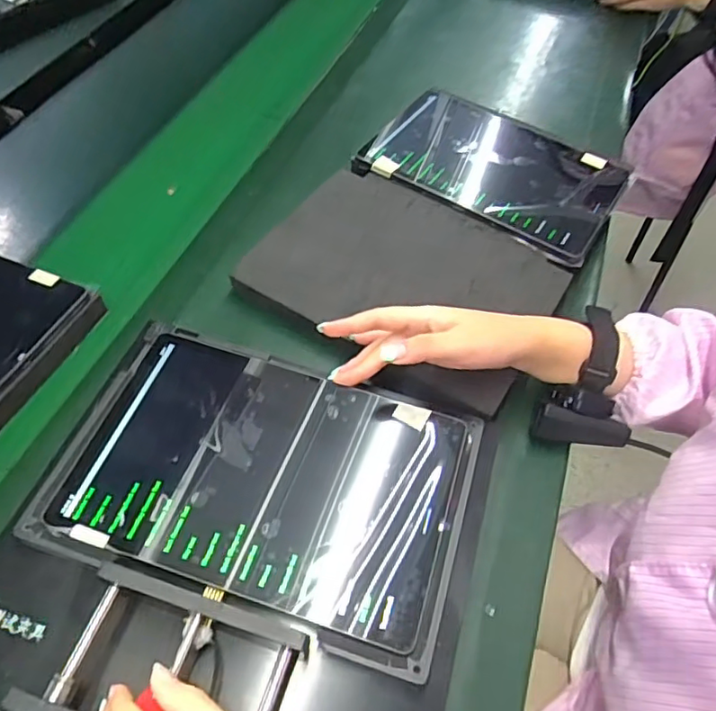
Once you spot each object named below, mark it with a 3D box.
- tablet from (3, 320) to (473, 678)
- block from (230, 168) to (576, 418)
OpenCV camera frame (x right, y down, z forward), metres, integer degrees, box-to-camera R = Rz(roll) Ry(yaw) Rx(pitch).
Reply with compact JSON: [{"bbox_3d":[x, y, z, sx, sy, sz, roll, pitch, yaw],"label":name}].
[{"bbox_3d":[-0.066,0.081,0.411,0.279,0.025,0.193,17,56,8],"label":"tablet"},{"bbox_3d":[0.041,-0.070,0.543,0.258,0.027,0.212,29,59,16],"label":"block"}]

